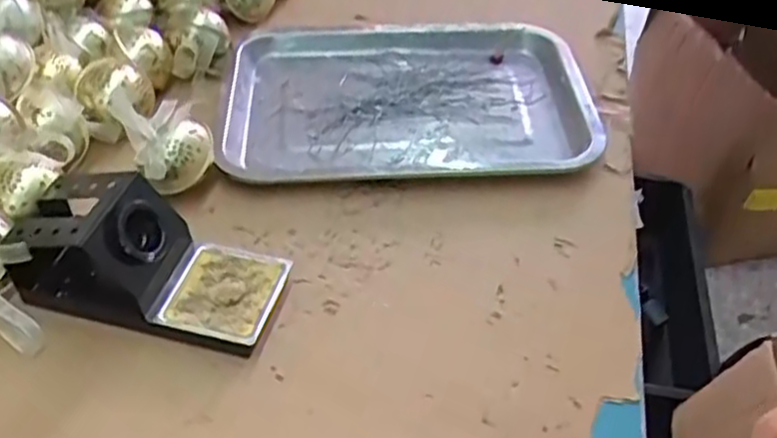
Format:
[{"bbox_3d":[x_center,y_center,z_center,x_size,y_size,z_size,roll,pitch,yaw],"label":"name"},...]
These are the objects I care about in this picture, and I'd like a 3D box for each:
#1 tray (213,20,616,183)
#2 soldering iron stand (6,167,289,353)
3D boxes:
[{"bbox_3d":[0.010,-0.113,0.618,0.292,0.036,0.210,-3,46,-5],"label":"tray"},{"bbox_3d":[-0.155,0.020,0.454,0.169,0.073,0.070,11,46,9],"label":"soldering iron stand"}]

